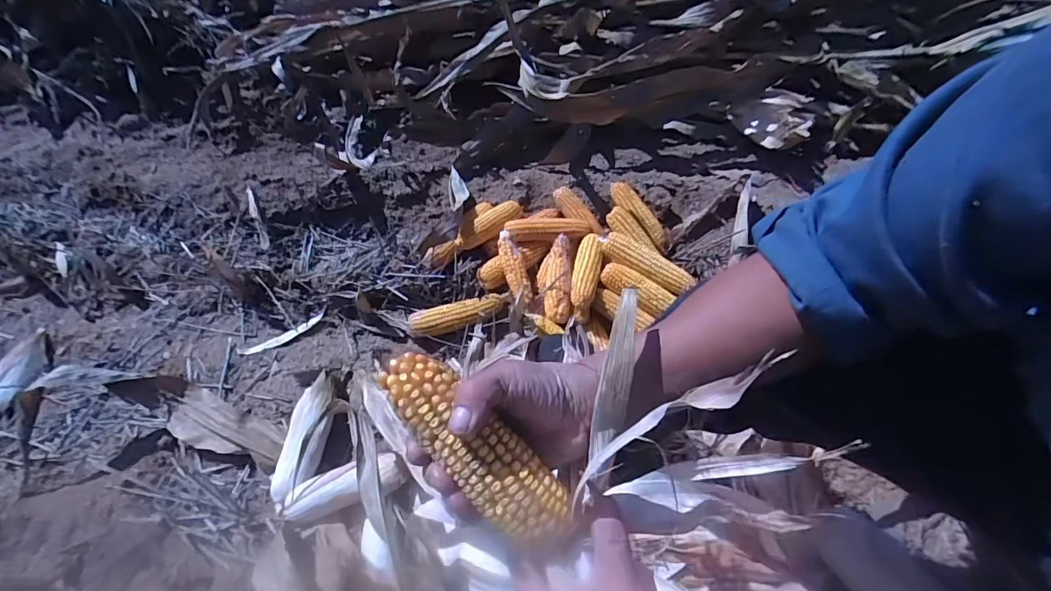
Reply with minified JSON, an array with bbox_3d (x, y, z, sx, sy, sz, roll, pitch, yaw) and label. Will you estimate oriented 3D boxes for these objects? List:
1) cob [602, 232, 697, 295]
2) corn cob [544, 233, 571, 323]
[{"bbox_3d":[0.231,-0.059,0.861,0.184,0.055,0.052,26,57,19],"label":"cob"},{"bbox_3d":[0.062,-0.034,0.867,0.050,0.053,0.185,2,52,2],"label":"corn cob"}]

